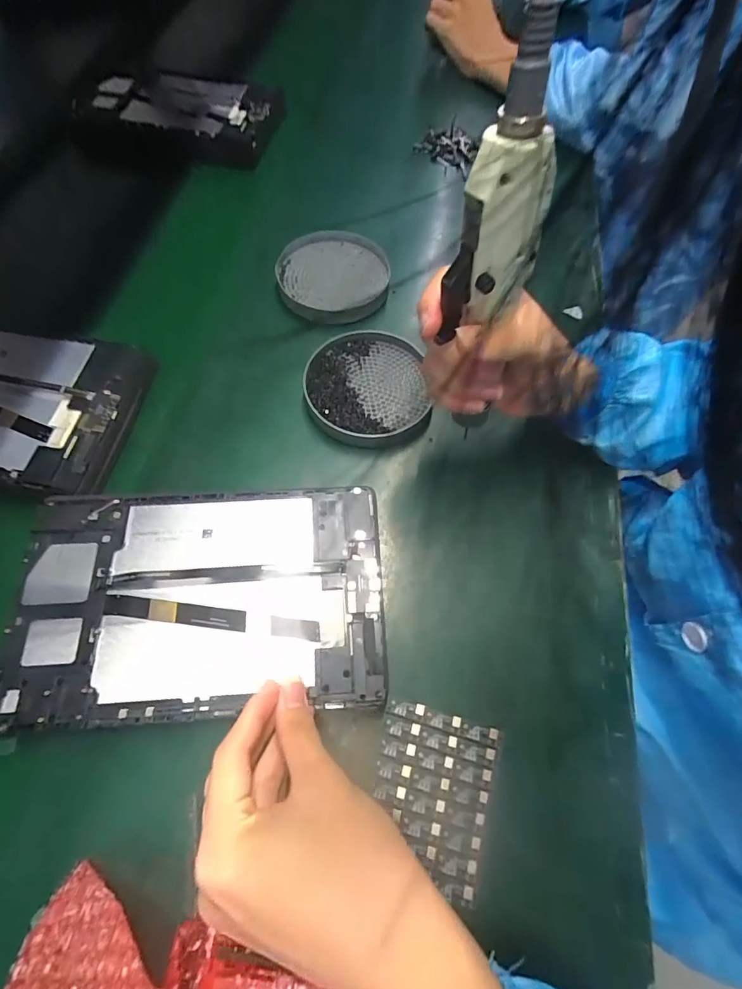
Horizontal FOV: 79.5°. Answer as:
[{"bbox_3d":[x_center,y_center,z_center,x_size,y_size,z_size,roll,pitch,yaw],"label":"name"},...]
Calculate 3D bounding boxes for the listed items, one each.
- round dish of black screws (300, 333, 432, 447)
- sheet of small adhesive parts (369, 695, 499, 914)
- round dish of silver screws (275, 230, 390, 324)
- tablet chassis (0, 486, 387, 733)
[{"bbox_3d":[-0.005,-0.092,0.404,0.104,0.032,0.115,-5,63,-6],"label":"round dish of black screws"},{"bbox_3d":[0.038,0.186,0.281,0.073,0.004,0.090,17,63,5],"label":"sheet of small adhesive parts"},{"bbox_3d":[-0.038,-0.223,0.455,0.112,0.016,0.113,2,62,-3],"label":"round dish of silver screws"},{"bbox_3d":[-0.115,0.068,0.304,0.240,0.012,0.150,-2,67,-4],"label":"tablet chassis"}]

